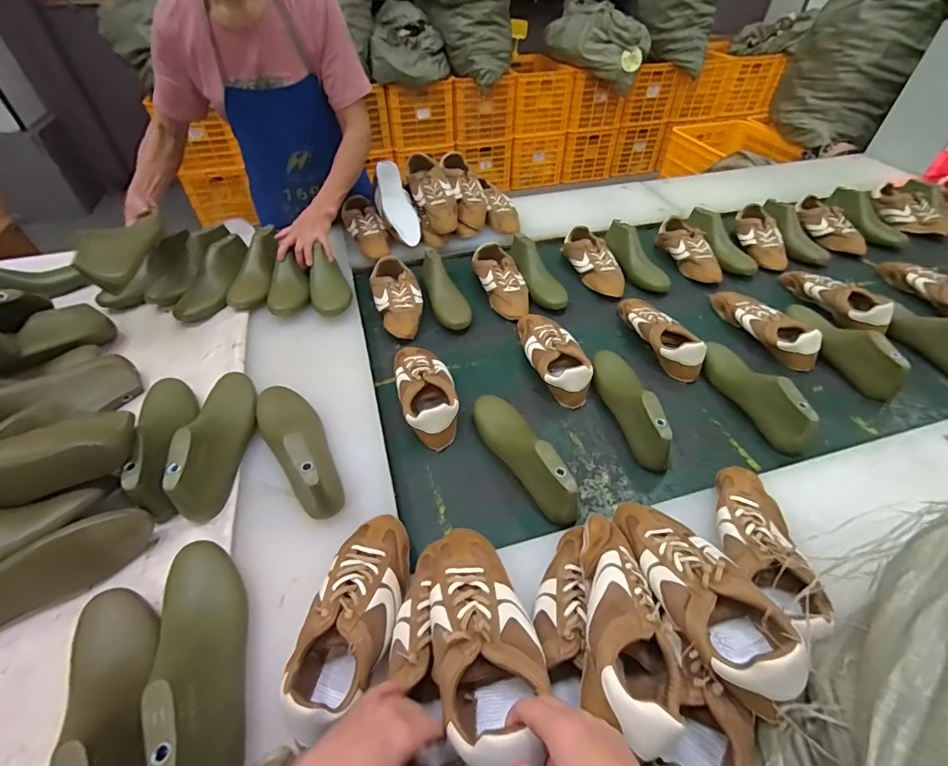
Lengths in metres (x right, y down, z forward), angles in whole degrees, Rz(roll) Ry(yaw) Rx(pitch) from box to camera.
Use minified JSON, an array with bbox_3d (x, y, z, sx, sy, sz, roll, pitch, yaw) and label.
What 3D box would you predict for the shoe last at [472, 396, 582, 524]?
[{"bbox_3d":[0.081,0.110,0.727,0.074,0.095,0.264,-23,52,-17],"label":"shoe last"}]

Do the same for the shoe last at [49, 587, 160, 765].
[{"bbox_3d":[-0.366,0.322,0.450,0.073,0.079,0.278,-30,38,-22],"label":"shoe last"}]

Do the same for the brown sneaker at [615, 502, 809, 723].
[{"bbox_3d":[0.257,0.233,0.518,0.101,0.078,0.264,-15,31,-10],"label":"brown sneaker"}]

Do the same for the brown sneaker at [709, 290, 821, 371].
[{"bbox_3d":[0.654,-0.142,0.989,0.092,0.068,0.272,-16,50,-11],"label":"brown sneaker"}]

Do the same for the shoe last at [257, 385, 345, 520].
[{"bbox_3d":[-0.272,0.083,0.679,0.085,0.098,0.260,-32,55,-23],"label":"shoe last"}]

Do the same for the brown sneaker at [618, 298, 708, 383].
[{"bbox_3d":[0.401,-0.117,0.958,0.093,0.070,0.270,-14,50,-9],"label":"brown sneaker"}]

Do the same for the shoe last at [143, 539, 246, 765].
[{"bbox_3d":[-0.304,0.297,0.486,0.078,0.094,0.281,-22,37,-16],"label":"shoe last"}]

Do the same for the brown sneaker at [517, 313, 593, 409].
[{"bbox_3d":[0.167,-0.070,0.912,0.112,0.069,0.255,-7,49,-4],"label":"brown sneaker"}]

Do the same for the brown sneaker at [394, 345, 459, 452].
[{"bbox_3d":[-0.095,0.000,0.841,0.106,0.072,0.259,-15,50,-10],"label":"brown sneaker"}]

